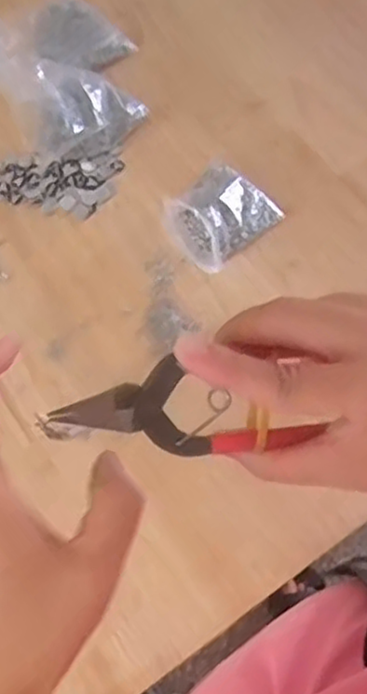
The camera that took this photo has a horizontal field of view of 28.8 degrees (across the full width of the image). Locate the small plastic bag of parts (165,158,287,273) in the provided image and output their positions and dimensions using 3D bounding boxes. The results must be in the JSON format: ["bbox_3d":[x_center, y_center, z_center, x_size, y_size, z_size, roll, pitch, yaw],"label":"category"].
[{"bbox_3d":[0.033,-0.127,0.686,0.085,0.030,0.109,41,72,12],"label":"small plastic bag of parts"}]

